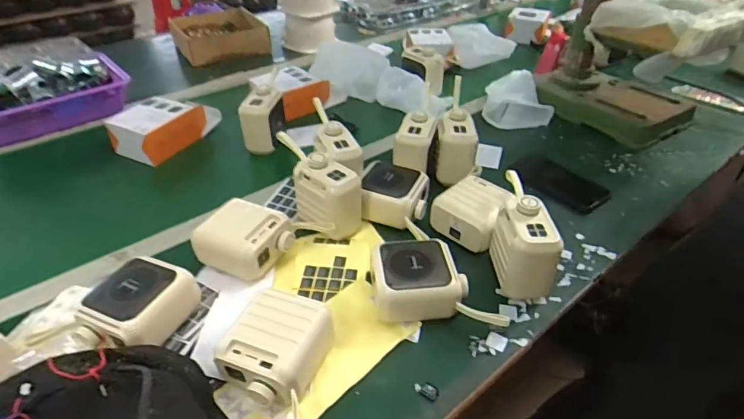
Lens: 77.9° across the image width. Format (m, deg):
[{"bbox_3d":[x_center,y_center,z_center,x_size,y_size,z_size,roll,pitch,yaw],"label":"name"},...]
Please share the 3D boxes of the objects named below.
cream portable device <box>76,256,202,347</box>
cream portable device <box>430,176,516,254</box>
[{"bbox_3d":[-0.243,0.103,0.484,0.081,0.062,0.090,15,41,18],"label":"cream portable device"},{"bbox_3d":[0.135,0.004,0.619,0.093,0.055,0.095,29,46,31],"label":"cream portable device"}]

